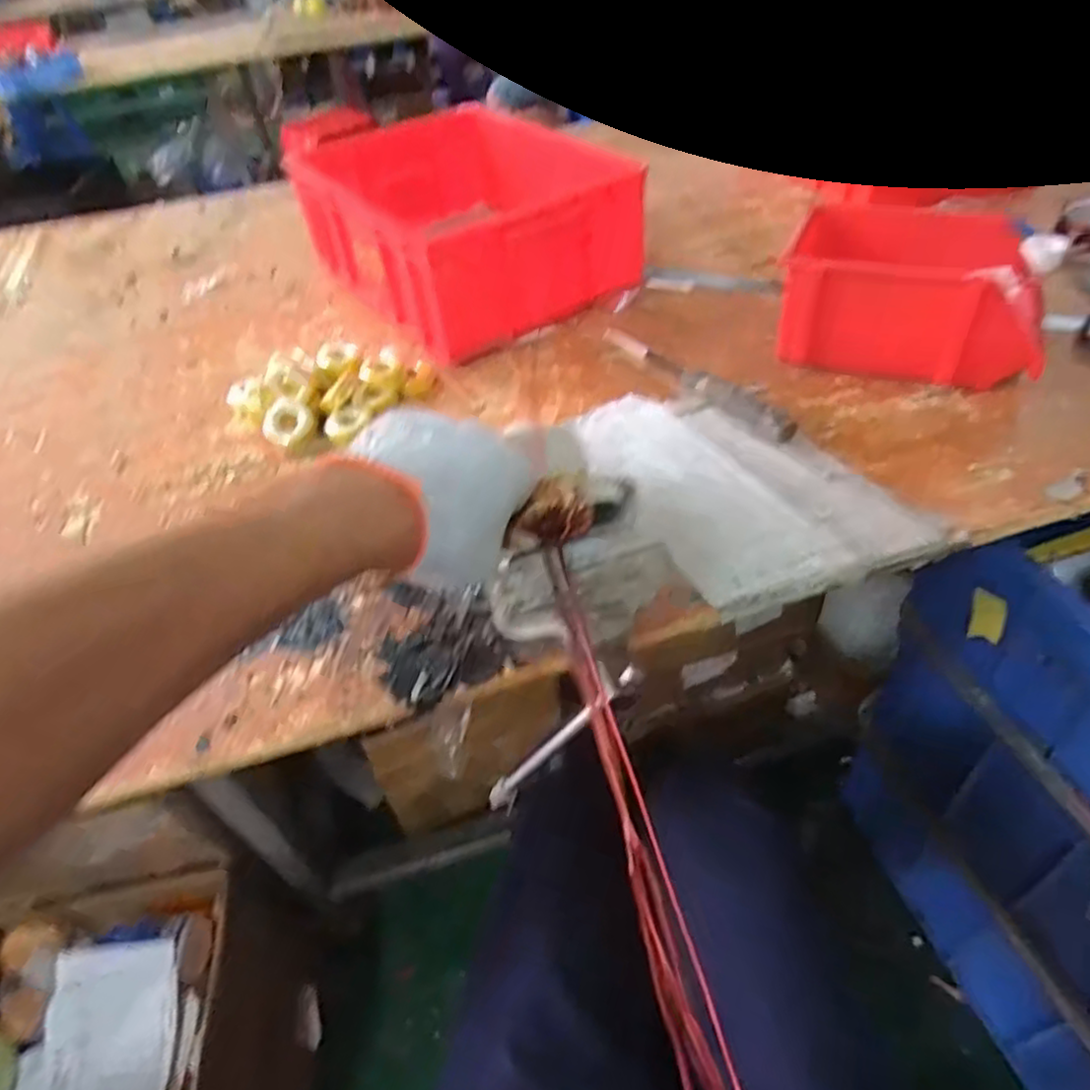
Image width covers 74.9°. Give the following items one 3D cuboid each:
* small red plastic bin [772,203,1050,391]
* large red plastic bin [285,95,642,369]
[{"bbox_3d":[0.370,-0.249,0.719,0.237,0.105,0.144,12,48,19],"label":"small red plastic bin"},{"bbox_3d":[-0.117,-0.431,0.940,0.290,0.156,0.420,-30,49,-21],"label":"large red plastic bin"}]

